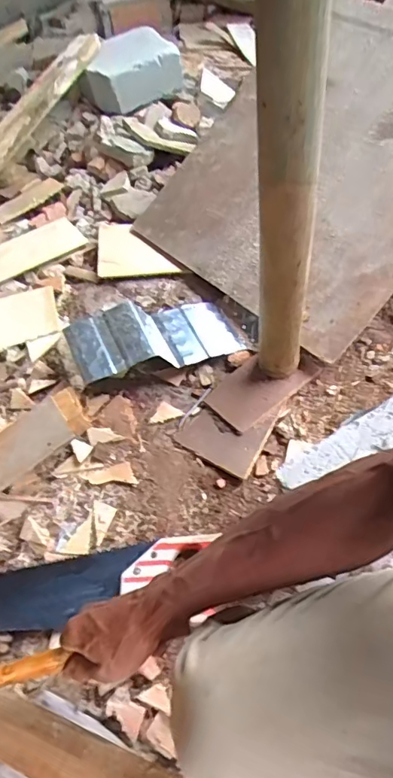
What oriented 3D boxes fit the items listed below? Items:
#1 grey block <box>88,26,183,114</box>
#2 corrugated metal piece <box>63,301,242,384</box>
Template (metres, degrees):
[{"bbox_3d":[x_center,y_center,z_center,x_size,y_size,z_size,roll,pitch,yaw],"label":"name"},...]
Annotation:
[{"bbox_3d":[-0.152,-0.813,1.312,0.235,0.147,0.103,-26,59,-8],"label":"grey block"},{"bbox_3d":[-0.069,-0.092,0.897,0.290,0.059,0.126,-10,60,-29],"label":"corrugated metal piece"}]

